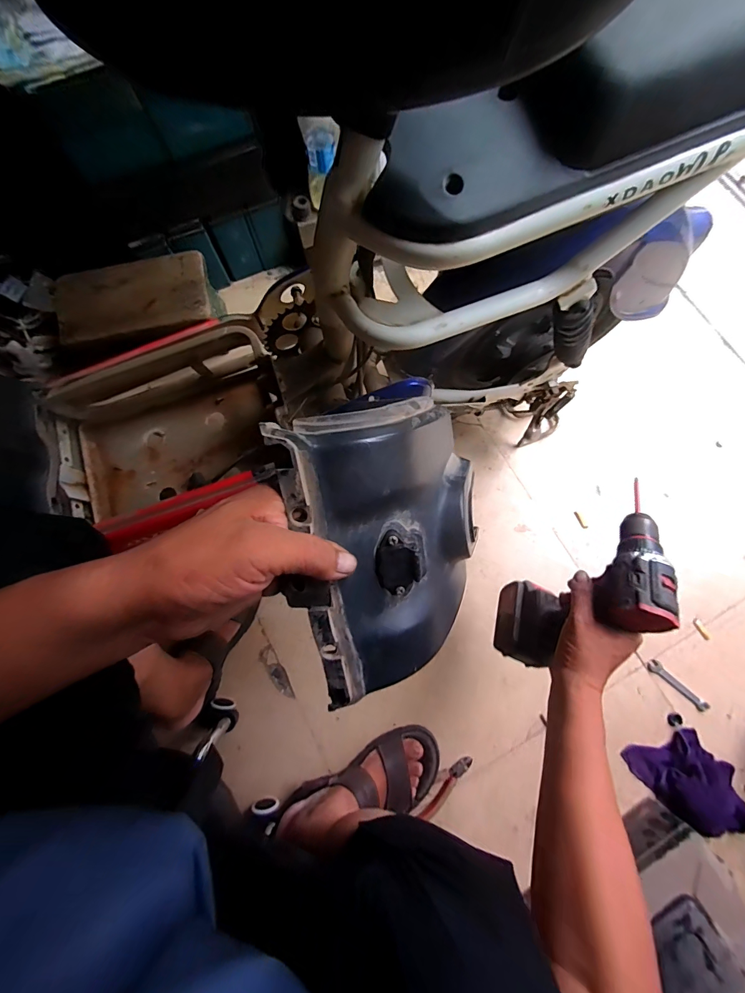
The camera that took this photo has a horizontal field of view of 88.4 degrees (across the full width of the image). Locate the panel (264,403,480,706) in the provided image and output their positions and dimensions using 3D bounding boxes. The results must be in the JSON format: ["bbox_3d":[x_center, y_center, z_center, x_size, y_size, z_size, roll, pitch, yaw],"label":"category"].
[{"bbox_3d":[0.013,0.029,0.304,0.162,0.100,0.210,-15,106,-15],"label":"panel"}]

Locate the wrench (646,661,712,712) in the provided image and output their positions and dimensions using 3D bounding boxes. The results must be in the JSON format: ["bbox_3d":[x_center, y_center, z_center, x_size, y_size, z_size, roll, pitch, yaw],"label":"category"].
[{"bbox_3d":[0.570,0.352,0.711,0.123,0.012,0.022,38,81,9],"label":"wrench"}]

